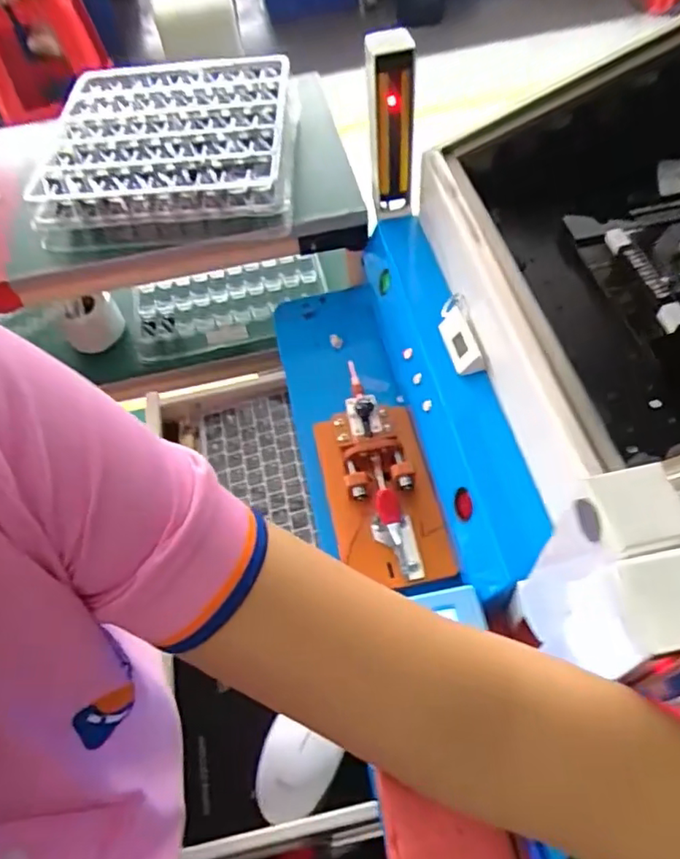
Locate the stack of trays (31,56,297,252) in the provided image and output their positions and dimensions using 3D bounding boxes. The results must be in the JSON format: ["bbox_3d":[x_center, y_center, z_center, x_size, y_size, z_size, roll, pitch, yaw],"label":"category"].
[{"bbox_3d":[-0.181,-0.305,0.632,0.267,0.053,0.260,-8,56,0],"label":"stack of trays"}]

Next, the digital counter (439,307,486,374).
[{"bbox_3d":[0.101,-0.073,0.492,0.021,0.019,0.063,-12,56,-3],"label":"digital counter"}]

